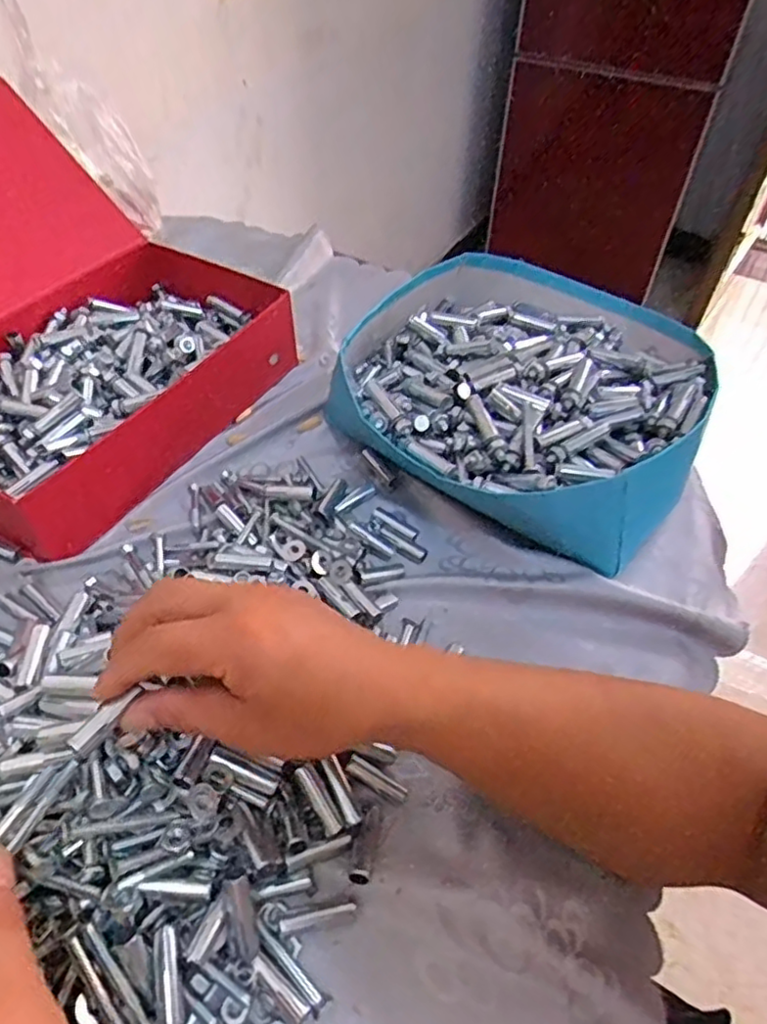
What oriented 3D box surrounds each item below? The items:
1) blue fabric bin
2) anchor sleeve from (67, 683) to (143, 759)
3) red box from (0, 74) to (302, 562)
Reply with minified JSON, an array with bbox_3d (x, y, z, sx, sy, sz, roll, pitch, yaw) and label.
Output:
[{"bbox_3d":[0.115,-0.098,0.544,0.287,0.088,0.287,28,53,20],"label":"blue fabric bin"},{"bbox_3d":[-0.129,0.097,0.303,0.011,0.008,0.038,34,69,23],"label":"anchor sleeve"},{"bbox_3d":[-0.294,-0.184,0.523,0.330,0.186,0.299,26,53,19],"label":"red box"}]

